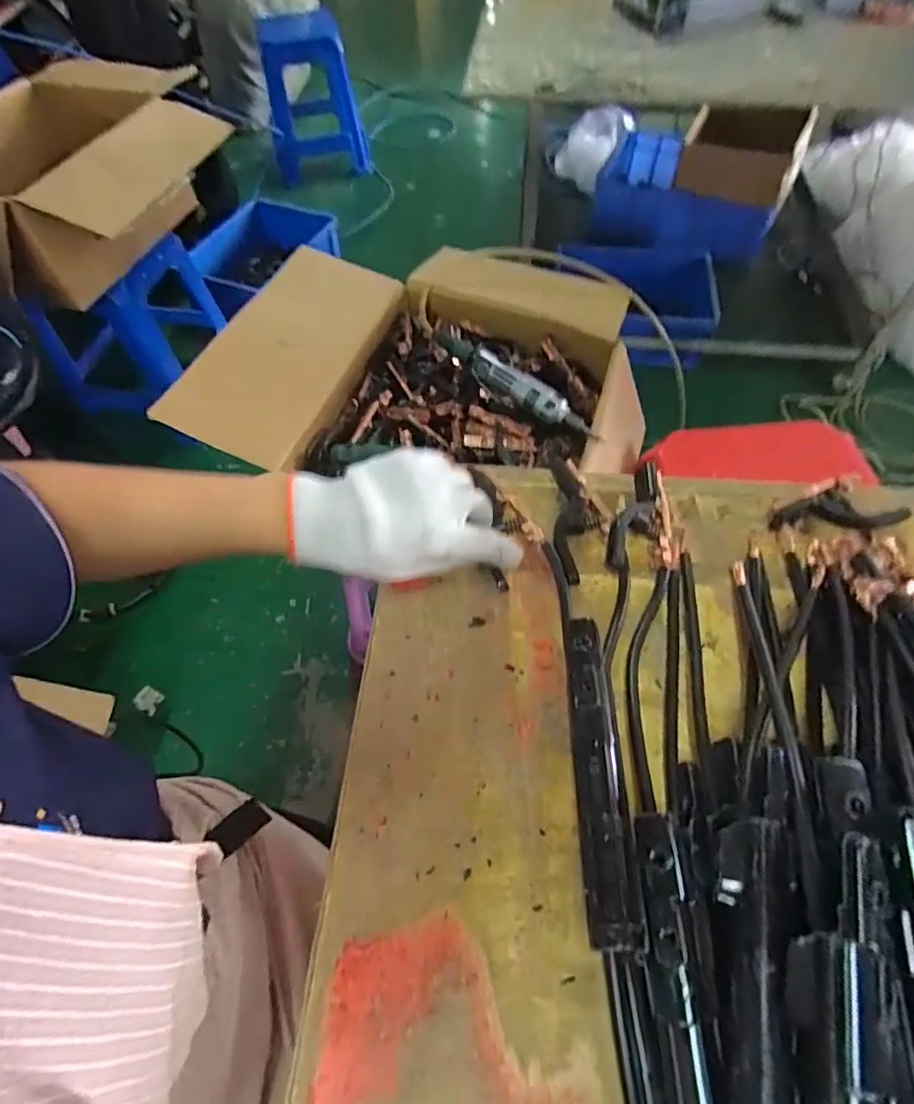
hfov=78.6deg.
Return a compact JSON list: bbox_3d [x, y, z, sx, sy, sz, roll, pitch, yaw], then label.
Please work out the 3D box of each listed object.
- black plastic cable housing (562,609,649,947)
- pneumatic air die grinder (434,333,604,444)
[{"bbox_3d":[0.084,0.126,0.340,0.027,0.022,0.189,0,58,1],"label":"black plastic cable housing"},{"bbox_3d":[0.075,-0.235,0.765,0.287,0.037,0.038,37,66,21],"label":"pneumatic air die grinder"}]

